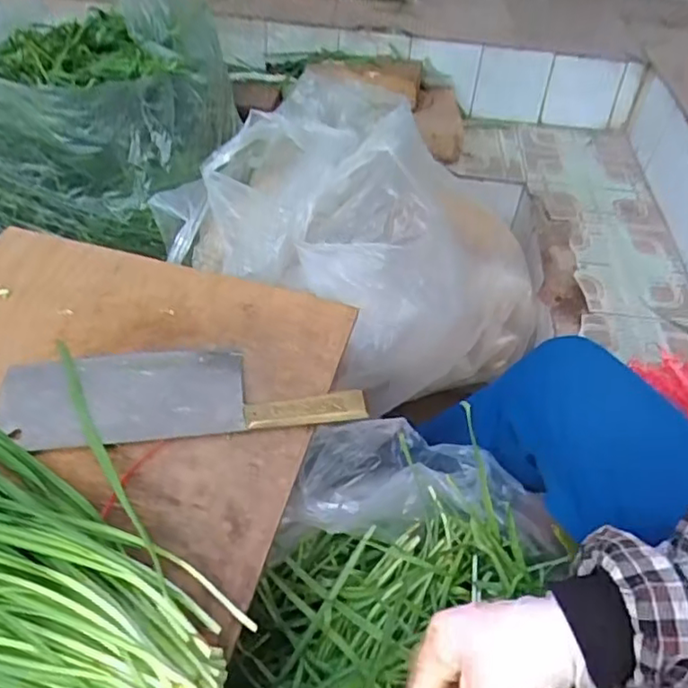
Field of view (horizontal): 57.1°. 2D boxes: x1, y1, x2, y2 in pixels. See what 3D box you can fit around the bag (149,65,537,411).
[{"bbox_3d":[0.041,-0.159,0.910,0.483,0.283,0.405,-26,54,-27],"label":"bag"}]

